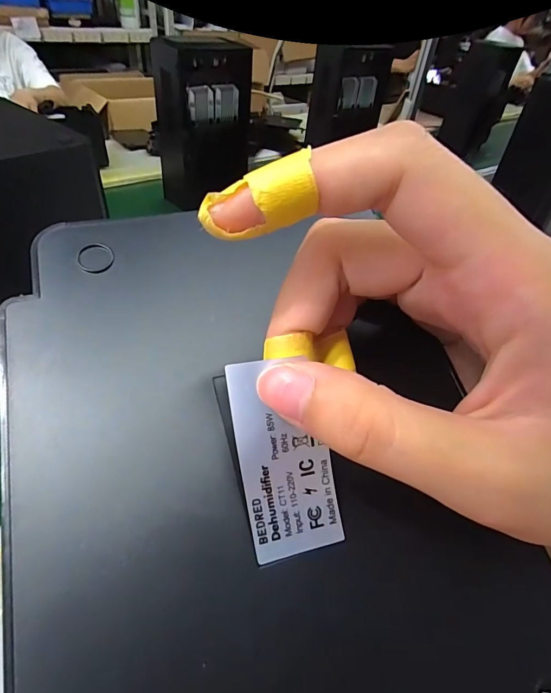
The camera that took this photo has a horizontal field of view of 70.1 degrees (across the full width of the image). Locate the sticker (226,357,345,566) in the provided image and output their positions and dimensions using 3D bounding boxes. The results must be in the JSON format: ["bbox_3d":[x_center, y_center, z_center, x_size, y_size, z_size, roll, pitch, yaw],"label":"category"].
[{"bbox_3d":[0.003,0.030,0.106,0.025,0.053,0.004,-10,6,-9],"label":"sticker"}]

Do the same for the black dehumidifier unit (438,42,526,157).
[{"bbox_3d":[0.772,-0.939,1.502,0.190,0.338,0.221,22,44,18],"label":"black dehumidifier unit"}]

